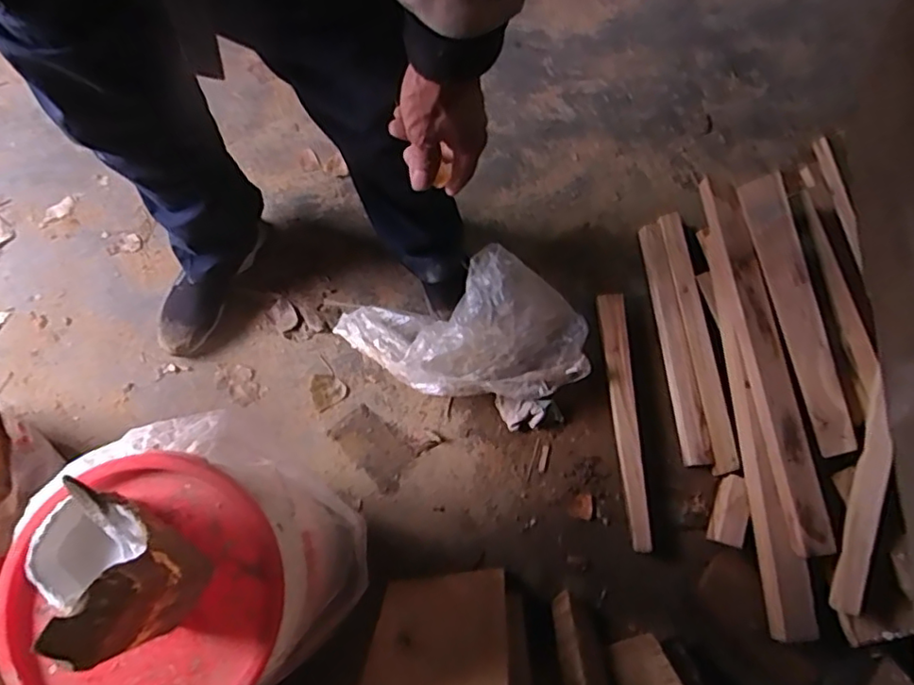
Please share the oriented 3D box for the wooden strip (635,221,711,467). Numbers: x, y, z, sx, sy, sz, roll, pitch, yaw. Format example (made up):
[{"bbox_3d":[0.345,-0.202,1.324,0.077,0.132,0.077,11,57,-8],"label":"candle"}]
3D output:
[{"bbox_3d":[0.382,-0.008,1.080,0.048,0.014,0.437,-12,74,21],"label":"wooden strip"}]

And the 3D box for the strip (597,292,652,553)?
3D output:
[{"bbox_3d":[0.286,0.125,1.038,0.043,0.028,0.428,-4,76,0],"label":"strip"}]

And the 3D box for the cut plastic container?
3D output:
[{"bbox_3d":[-0.358,0.203,0.608,0.105,0.069,0.111,-41,80,-9],"label":"cut plastic container"}]

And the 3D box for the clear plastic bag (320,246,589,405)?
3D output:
[{"bbox_3d":[0.013,-0.011,1.015,0.383,0.136,0.255,-19,77,-4],"label":"clear plastic bag"}]

